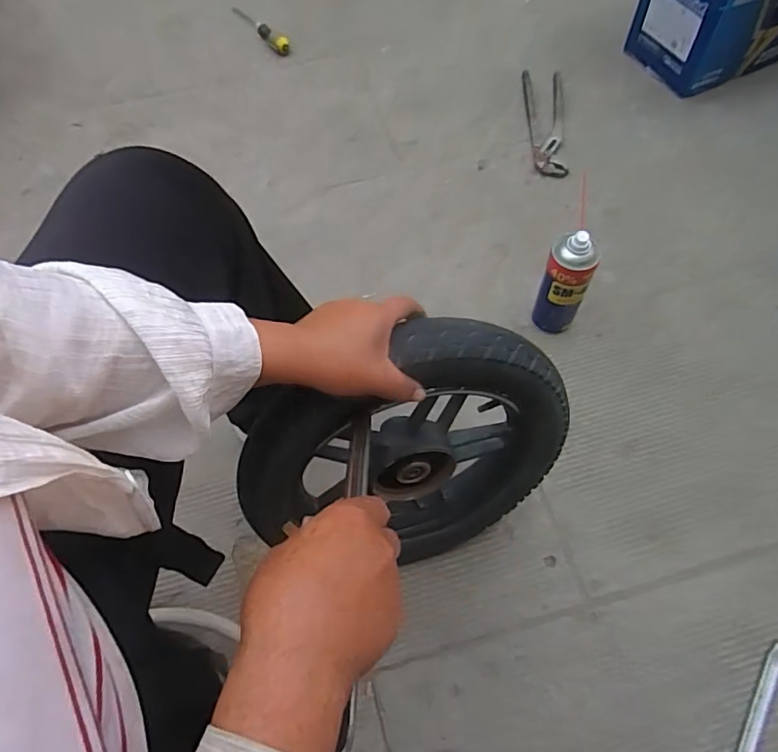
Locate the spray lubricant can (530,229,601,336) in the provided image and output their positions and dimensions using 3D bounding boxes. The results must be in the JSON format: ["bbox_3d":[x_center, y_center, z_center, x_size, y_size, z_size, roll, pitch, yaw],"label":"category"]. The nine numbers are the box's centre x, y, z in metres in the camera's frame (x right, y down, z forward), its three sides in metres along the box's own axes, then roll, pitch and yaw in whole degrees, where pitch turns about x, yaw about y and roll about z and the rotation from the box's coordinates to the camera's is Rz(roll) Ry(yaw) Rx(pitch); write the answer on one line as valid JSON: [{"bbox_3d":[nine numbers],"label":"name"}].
[{"bbox_3d":[0.249,-0.126,0.790,0.065,0.181,0.059,13,63,9],"label":"spray lubricant can"}]

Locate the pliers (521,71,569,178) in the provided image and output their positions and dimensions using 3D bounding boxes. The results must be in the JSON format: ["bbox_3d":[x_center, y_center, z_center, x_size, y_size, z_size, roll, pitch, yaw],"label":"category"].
[{"bbox_3d":[0.309,-0.501,1.080,0.073,0.015,0.292,1,61,3],"label":"pliers"}]

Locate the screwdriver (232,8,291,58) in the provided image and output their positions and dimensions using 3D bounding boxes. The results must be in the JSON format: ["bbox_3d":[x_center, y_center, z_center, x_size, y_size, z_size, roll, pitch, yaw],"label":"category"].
[{"bbox_3d":[-0.294,-0.797,1.265,0.038,0.026,0.218,-36,66,-16],"label":"screwdriver"}]

